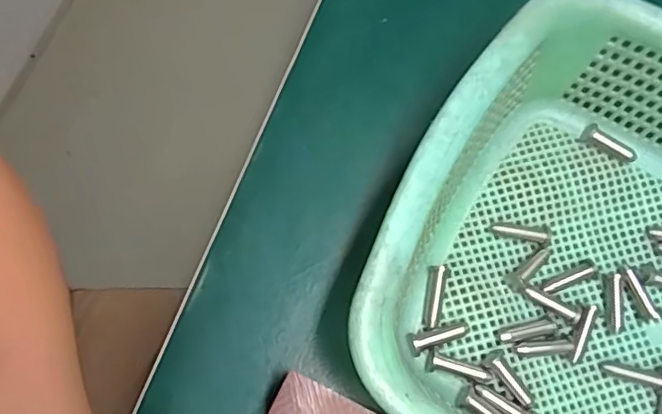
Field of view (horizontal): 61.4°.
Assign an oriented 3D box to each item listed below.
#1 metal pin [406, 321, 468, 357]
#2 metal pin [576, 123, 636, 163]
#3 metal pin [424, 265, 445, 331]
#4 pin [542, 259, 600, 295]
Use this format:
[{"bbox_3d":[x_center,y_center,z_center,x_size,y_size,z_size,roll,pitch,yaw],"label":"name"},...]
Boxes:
[{"bbox_3d":[0.052,0.064,0.271,0.030,0.009,0.011,-10,73,-6],"label":"metal pin"},{"bbox_3d":[0.153,-0.034,0.305,0.030,0.012,0.013,39,75,9],"label":"metal pin"},{"bbox_3d":[0.052,0.045,0.278,0.008,0.006,0.031,9,84,2],"label":"metal pin"},{"bbox_3d":[0.124,0.038,0.290,0.032,0.006,0.009,-24,75,-10],"label":"pin"}]

